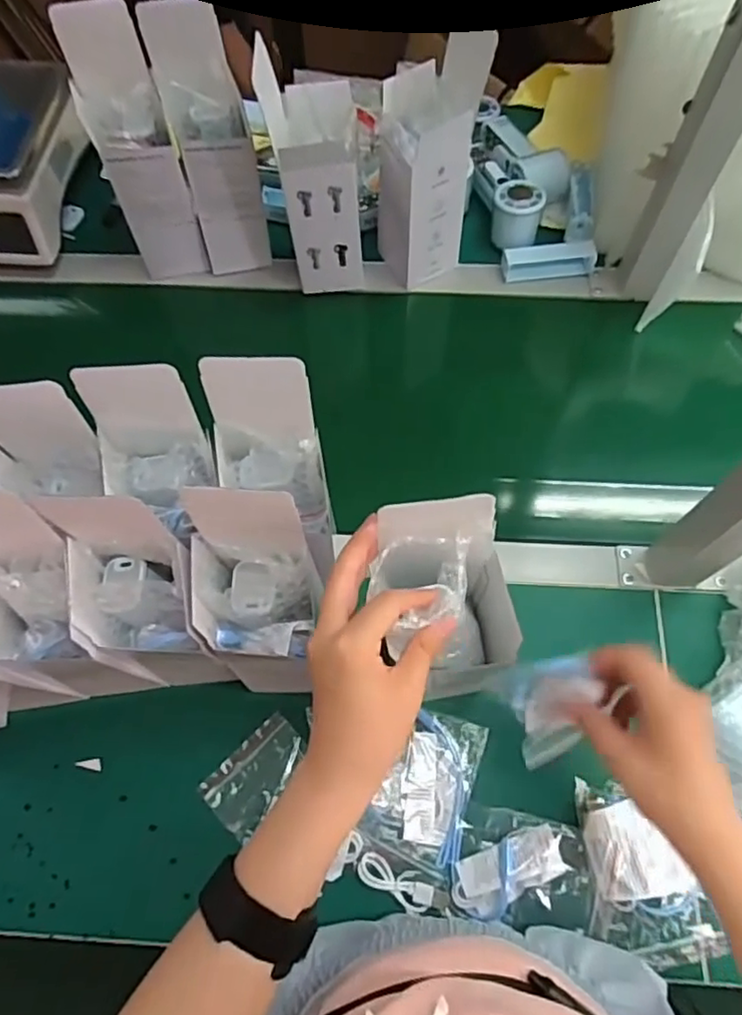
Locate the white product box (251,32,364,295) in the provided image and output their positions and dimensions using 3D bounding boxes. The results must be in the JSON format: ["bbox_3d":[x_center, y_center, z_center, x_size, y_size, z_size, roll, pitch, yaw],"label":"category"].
[{"bbox_3d":[-0.052,-0.333,0.630,0.079,0.234,0.089,-3,67,1],"label":"white product box"}]

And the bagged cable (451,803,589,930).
[{"bbox_3d":[0.117,0.280,0.485,0.099,0.012,0.076,10,67,6],"label":"bagged cable"}]

